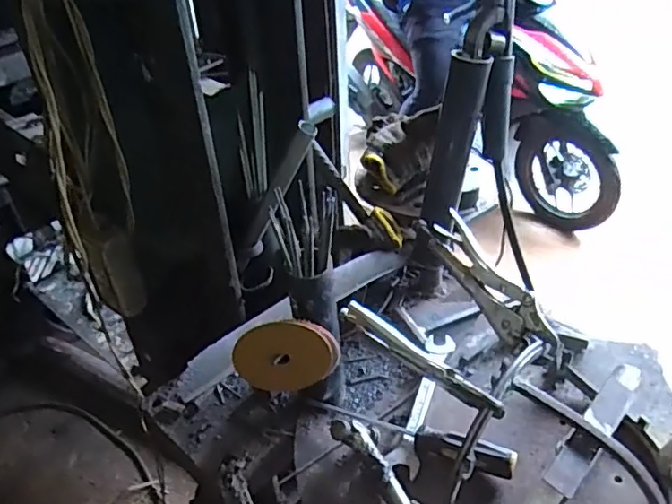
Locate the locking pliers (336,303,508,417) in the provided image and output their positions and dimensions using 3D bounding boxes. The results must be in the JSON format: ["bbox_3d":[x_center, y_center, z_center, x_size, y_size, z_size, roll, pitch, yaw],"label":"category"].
[{"bbox_3d":[0.081,0.104,0.560,0.171,0.032,0.019,34,52,16],"label":"locking pliers"}]

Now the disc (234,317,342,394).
[{"bbox_3d":[-0.051,0.112,0.624,0.109,0.088,0.008,1,21,-13],"label":"disc"}]

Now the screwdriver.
[{"bbox_3d":[0.074,0.201,0.651,0.251,0.029,0.031,5,39,38],"label":"screwdriver"}]

